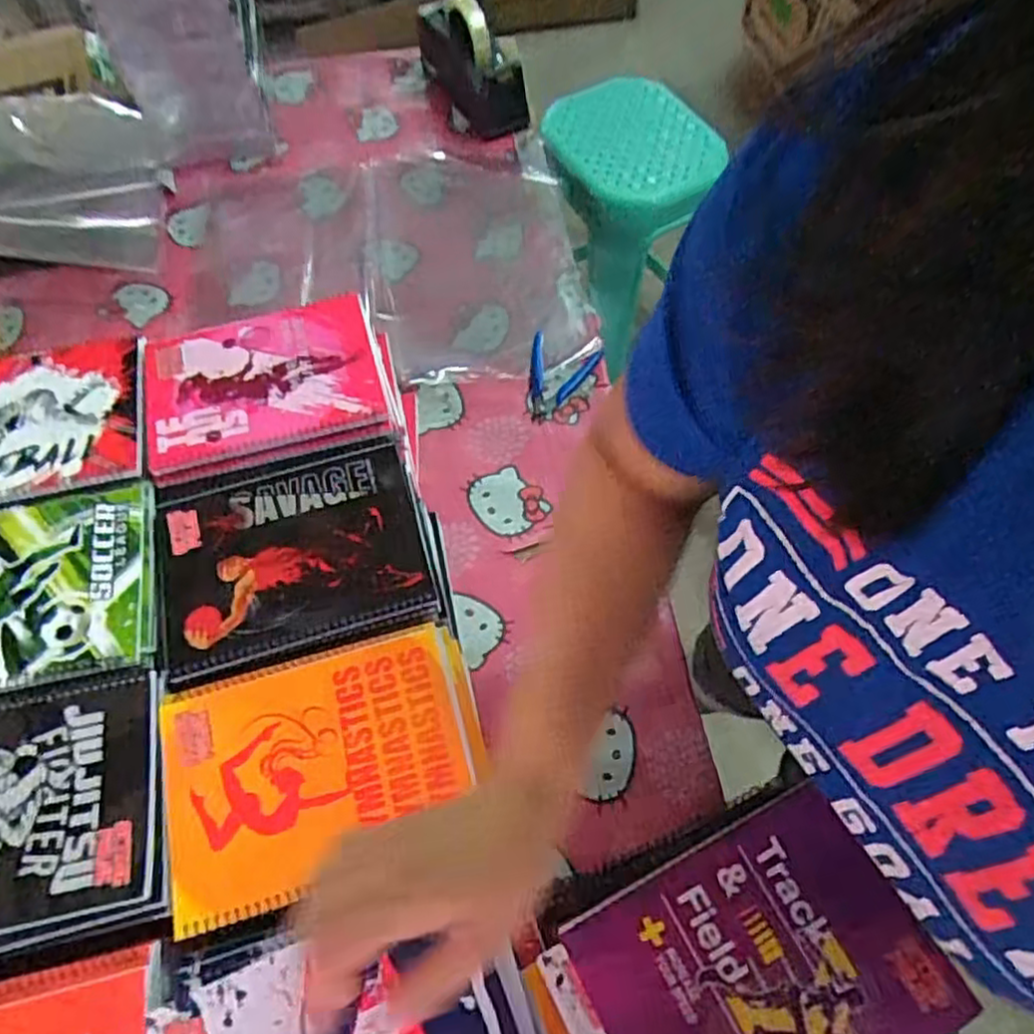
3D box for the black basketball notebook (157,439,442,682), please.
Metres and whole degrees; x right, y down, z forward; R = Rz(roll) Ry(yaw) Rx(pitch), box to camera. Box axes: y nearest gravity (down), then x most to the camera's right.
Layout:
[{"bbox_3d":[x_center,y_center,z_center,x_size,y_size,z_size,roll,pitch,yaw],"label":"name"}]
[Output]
[{"bbox_3d":[-0.176,0.021,0.553,0.198,0.008,0.171,-14,64,-6],"label":"black basketball notebook"}]

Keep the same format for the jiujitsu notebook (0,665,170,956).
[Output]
[{"bbox_3d":[-0.337,0.196,0.464,0.201,0.010,0.161,-13,64,-6],"label":"jiujitsu notebook"}]

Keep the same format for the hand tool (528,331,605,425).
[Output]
[{"bbox_3d":[0.038,-0.159,0.823,0.084,0.016,0.114,23,66,11],"label":"hand tool"}]

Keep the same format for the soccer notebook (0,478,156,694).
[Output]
[{"bbox_3d":[-0.383,0.058,0.541,0.204,0.009,0.158,-11,64,-5],"label":"soccer notebook"}]

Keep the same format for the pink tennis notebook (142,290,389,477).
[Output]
[{"bbox_3d":[-0.224,-0.121,0.624,0.198,0.014,0.145,-14,64,-7],"label":"pink tennis notebook"}]

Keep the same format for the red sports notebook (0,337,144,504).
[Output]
[{"bbox_3d":[-0.423,-0.080,0.608,0.197,0.012,0.151,-12,64,-5],"label":"red sports notebook"}]

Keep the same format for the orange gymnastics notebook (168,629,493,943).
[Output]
[{"bbox_3d":[-0.132,0.168,0.490,0.209,0.020,0.151,-15,65,-7],"label":"orange gymnastics notebook"}]

